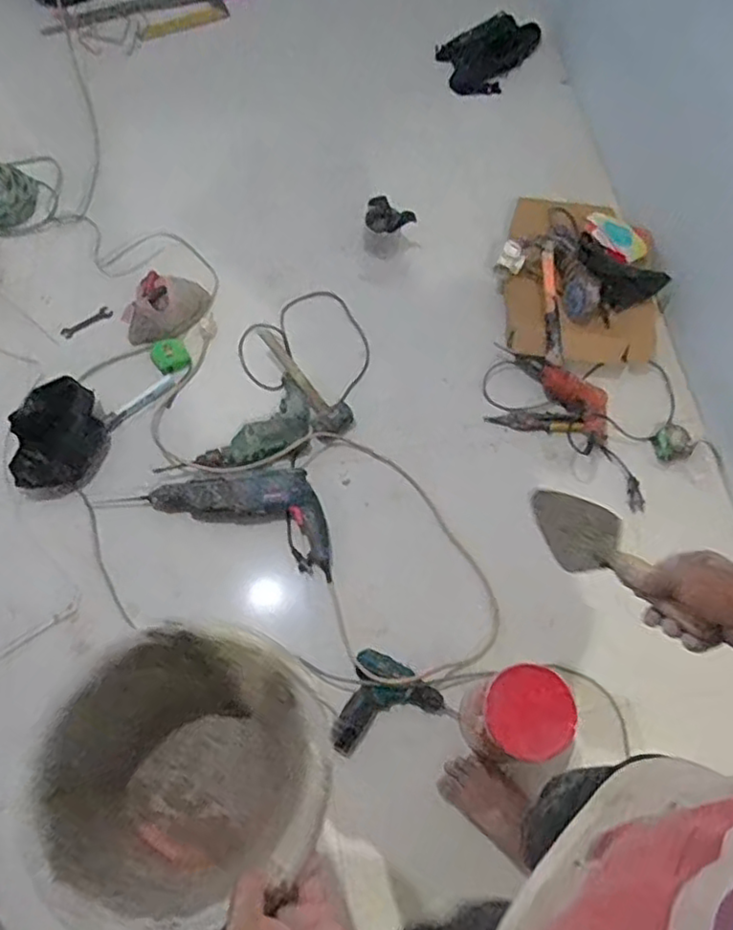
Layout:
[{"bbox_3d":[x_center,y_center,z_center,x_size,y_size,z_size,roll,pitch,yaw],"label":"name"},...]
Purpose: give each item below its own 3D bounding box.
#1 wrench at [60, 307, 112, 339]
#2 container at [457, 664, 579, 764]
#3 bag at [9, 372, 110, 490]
[{"bbox_3d":[-0.687,-0.351,1.608,0.128,0.010,0.032,-31,73,-13],"label":"wrench"},{"bbox_3d":[0.267,0.453,1.190,0.158,0.223,0.150,1,69,-2],"label":"container"},{"bbox_3d":[-0.679,-0.067,1.439,0.181,0.110,0.209,-8,69,-5],"label":"bag"}]

